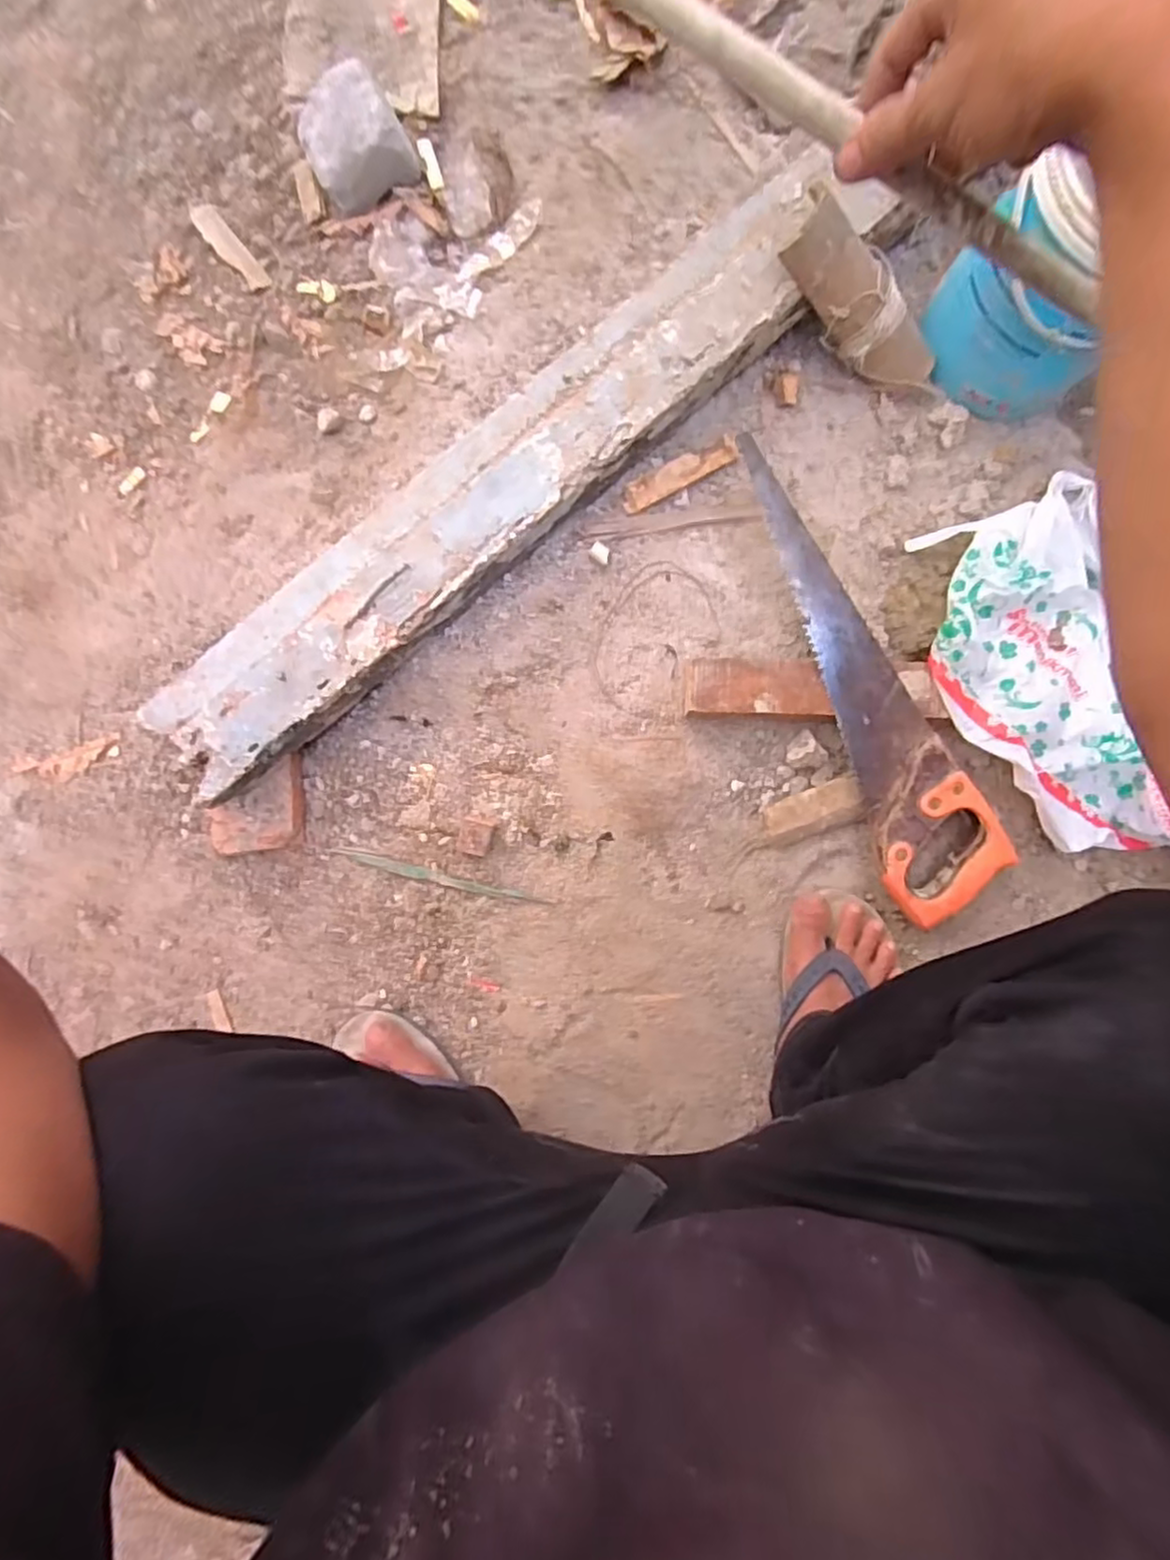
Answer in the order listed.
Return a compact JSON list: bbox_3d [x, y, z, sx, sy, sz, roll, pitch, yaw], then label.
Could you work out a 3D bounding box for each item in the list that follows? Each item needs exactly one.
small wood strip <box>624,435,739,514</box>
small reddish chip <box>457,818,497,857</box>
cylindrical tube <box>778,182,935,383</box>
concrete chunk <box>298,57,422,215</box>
[{"bbox_3d":[0.094,-0.300,0.665,0.124,0.010,0.027,-30,85,-2],"label":"small wood strip"},{"bbox_3d":[-0.102,0.053,0.640,0.029,0.026,0.035,14,85,2],"label":"small reddish chip"},{"bbox_3d":[0.256,-0.445,0.642,0.196,0.059,0.059,29,85,-31],"label":"cylindrical tube"},{"bbox_3d":[-0.241,-0.672,0.701,0.106,0.074,0.099,-25,85,-2],"label":"concrete chunk"}]

